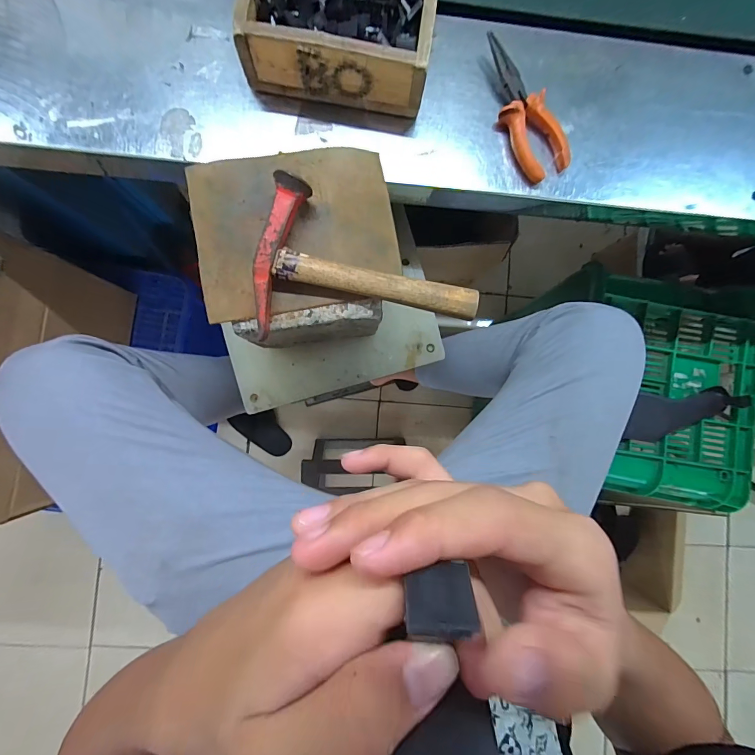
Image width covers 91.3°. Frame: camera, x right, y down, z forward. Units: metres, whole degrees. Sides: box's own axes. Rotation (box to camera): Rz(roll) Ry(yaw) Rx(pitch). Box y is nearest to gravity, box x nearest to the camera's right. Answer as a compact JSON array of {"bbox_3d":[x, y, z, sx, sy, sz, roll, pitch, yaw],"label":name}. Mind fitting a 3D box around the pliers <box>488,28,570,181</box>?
[{"bbox_3d":[0.155,-0.292,0.398,0.050,0.022,0.156,-24,89,-5],"label":"pliers"}]

